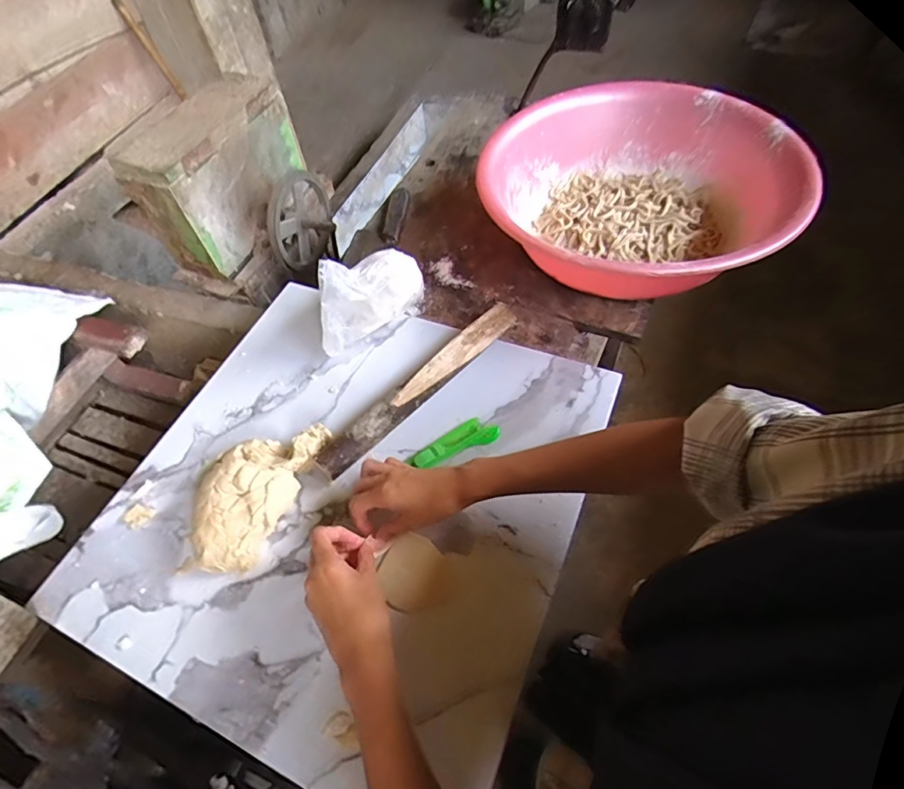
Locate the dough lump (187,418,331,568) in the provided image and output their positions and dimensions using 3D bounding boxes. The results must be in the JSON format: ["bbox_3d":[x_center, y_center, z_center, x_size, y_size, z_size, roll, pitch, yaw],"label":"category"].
[{"bbox_3d":[-0.212,0.099,0.532,0.084,0.059,0.170,17,58,15],"label":"dough lump"}]

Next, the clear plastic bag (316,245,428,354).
[{"bbox_3d":[-0.107,-0.131,0.632,0.061,0.122,0.169,29,62,22],"label":"clear plastic bag"}]

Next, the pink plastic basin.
[{"bbox_3d":[0.258,-0.266,0.686,0.379,0.139,0.405,-2,55,3],"label":"pink plastic basin"}]

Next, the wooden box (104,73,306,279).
[{"bbox_3d":[-0.465,-0.447,1.001,0.158,0.224,0.334,12,57,12],"label":"wooden box"}]

